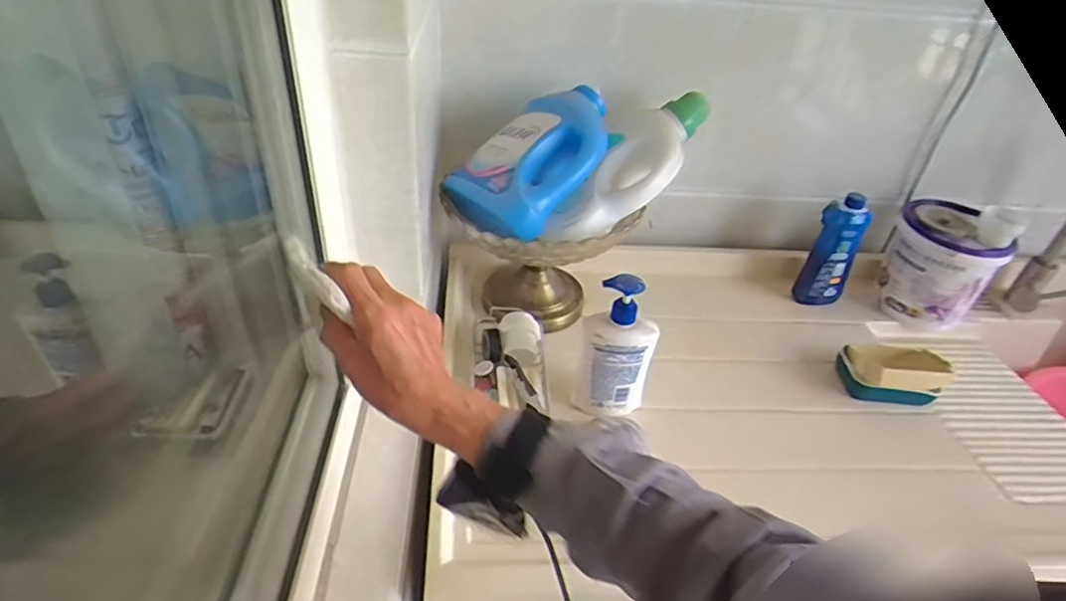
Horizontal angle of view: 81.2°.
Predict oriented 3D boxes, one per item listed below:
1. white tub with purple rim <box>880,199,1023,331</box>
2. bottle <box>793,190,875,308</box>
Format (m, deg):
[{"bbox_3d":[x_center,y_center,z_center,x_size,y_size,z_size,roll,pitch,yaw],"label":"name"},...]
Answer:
[{"bbox_3d":[0.702,-0.070,1.072,0.166,0.189,0.144,30,44,28],"label":"white tub with purple rim"},{"bbox_3d":[0.512,-0.083,1.059,0.076,0.194,0.083,26,42,24],"label":"bottle"}]

